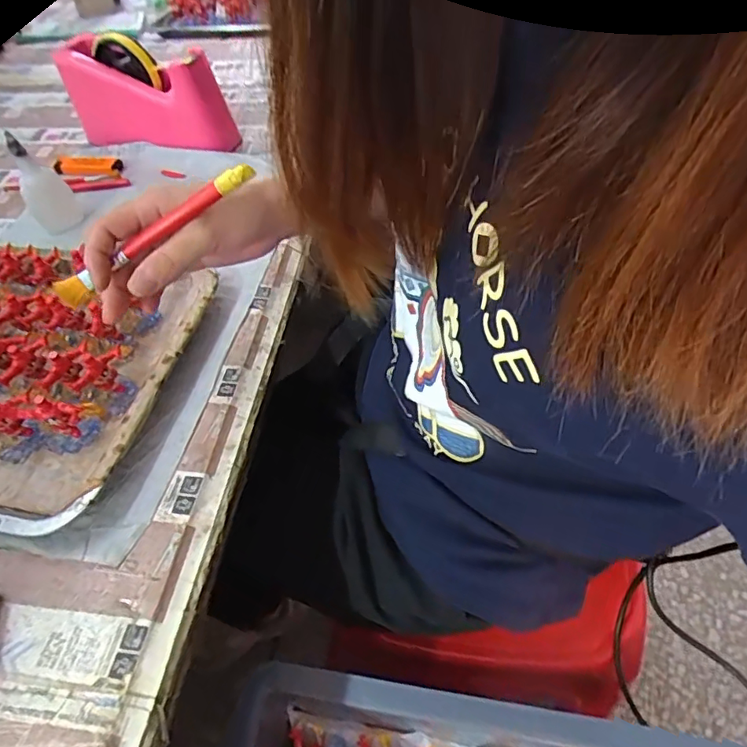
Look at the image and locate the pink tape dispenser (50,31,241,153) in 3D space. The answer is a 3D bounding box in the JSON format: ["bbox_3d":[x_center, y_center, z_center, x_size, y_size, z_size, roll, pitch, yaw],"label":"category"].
[{"bbox_3d":[-0.264,-0.320,0.613,0.194,0.101,0.064,14,54,16],"label":"pink tape dispenser"}]

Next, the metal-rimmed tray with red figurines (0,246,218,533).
[{"bbox_3d":[-0.282,-0.013,0.411,0.285,0.065,0.236,6,52,10],"label":"metal-rimmed tray with red figurines"}]

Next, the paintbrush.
[{"bbox_3d":[-0.131,-0.083,0.314,0.141,0.019,0.013,-32,52,8],"label":"paintbrush"}]

